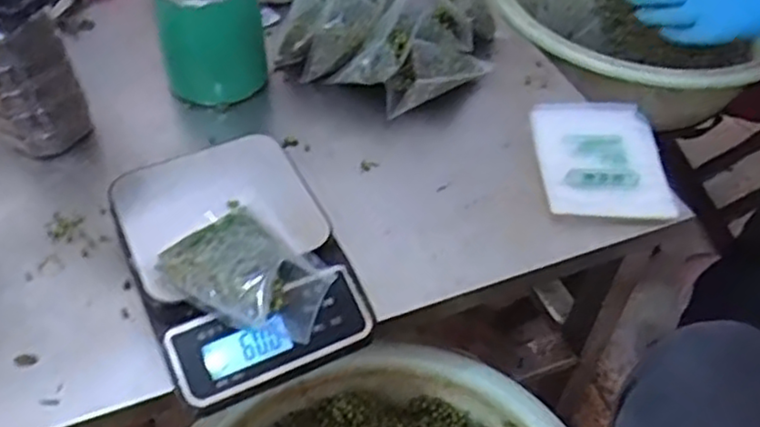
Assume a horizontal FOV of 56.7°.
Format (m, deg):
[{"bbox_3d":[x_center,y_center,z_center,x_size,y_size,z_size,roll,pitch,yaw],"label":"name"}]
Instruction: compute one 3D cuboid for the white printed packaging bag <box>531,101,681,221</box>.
[{"bbox_3d":[0.205,-0.052,0.659,0.111,0.010,0.144,-2,56,3],"label":"white printed packaging bag"}]

